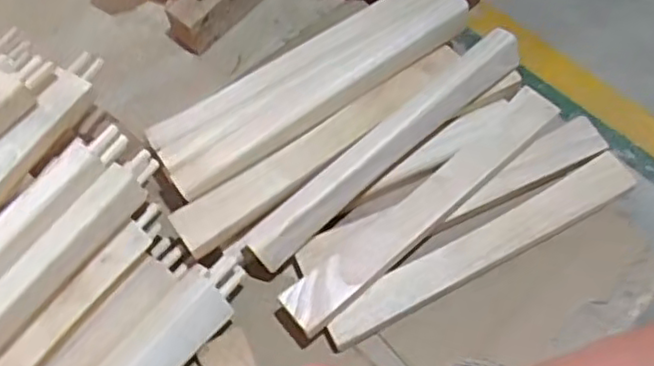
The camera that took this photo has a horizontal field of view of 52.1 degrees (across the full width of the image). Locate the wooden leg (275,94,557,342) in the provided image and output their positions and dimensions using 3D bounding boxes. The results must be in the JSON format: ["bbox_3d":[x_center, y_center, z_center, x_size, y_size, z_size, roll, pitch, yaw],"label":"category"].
[{"bbox_3d":[0.106,0.022,0.706,0.363,0.021,0.050,-38,70,-15],"label":"wooden leg"}]

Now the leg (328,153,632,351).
[{"bbox_3d":[0.165,0.071,0.717,0.365,0.033,0.047,-27,67,-10],"label":"leg"}]

